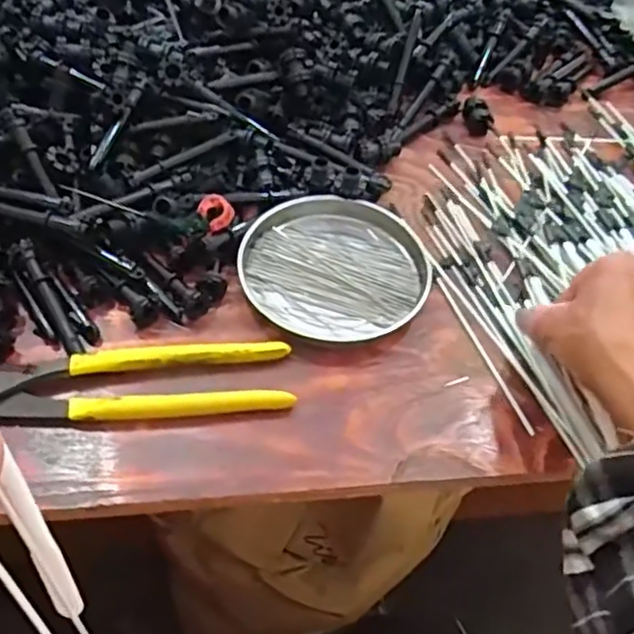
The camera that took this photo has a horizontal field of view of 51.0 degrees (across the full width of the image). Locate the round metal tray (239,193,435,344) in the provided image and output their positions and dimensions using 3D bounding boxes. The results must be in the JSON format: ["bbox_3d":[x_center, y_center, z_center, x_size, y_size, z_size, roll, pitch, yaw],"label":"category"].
[{"bbox_3d":[0.014,-0.038,0.485,0.132,0.018,0.126,2,52,-3],"label":"round metal tray"}]

